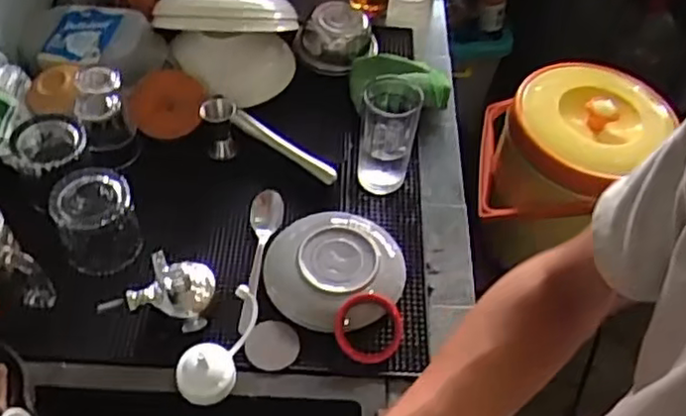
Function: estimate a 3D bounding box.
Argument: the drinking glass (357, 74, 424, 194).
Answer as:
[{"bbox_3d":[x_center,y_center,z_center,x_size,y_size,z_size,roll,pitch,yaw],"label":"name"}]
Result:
[{"bbox_3d":[0.056,-0.091,0.840,0.068,0.136,0.074,6,51,1],"label":"drinking glass"}]

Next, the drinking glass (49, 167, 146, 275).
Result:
[{"bbox_3d":[-0.273,0.017,0.753,0.084,0.097,0.077,2,51,-3],"label":"drinking glass"}]

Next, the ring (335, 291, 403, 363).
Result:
[{"bbox_3d":[0.029,0.128,0.722,0.076,0.016,0.073,5,64,-11],"label":"ring"}]

